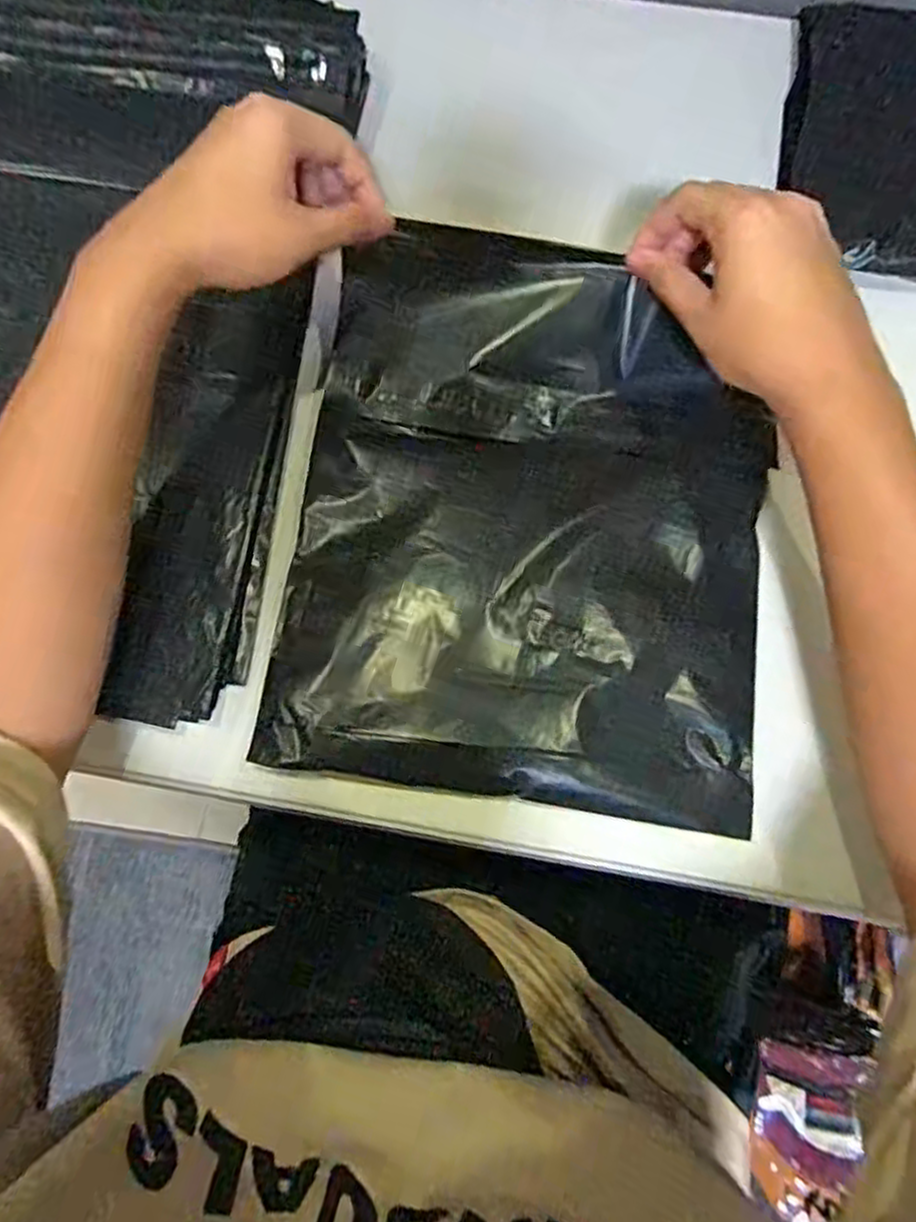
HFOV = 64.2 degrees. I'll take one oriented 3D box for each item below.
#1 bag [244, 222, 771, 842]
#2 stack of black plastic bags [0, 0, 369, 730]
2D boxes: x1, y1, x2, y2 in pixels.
[{"bbox_3d":[0.043,-0.054,0.417,0.270,0.040,0.311,10,75,1],"label":"bag"},{"bbox_3d":[-0.248,-0.186,0.454,0.304,0.052,0.463,7,77,3],"label":"stack of black plastic bags"}]

